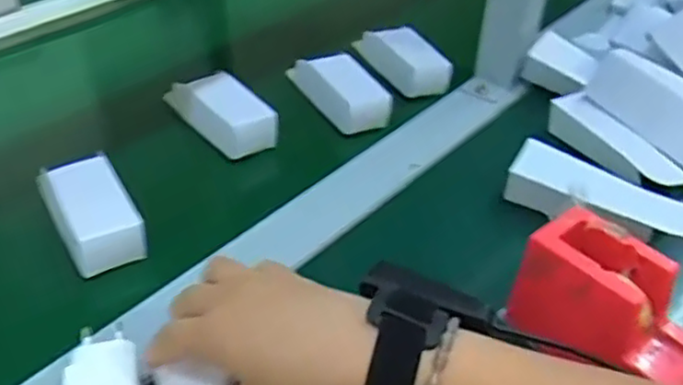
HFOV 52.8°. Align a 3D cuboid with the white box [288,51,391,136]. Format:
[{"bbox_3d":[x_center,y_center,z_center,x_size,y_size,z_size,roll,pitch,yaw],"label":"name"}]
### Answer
[{"bbox_3d":[-0.003,-0.098,0.649,0.051,0.035,0.126,-18,44,-25],"label":"white box"}]

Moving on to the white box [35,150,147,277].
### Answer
[{"bbox_3d":[-0.181,0.015,0.498,0.052,0.029,0.095,-19,44,-26],"label":"white box"}]

